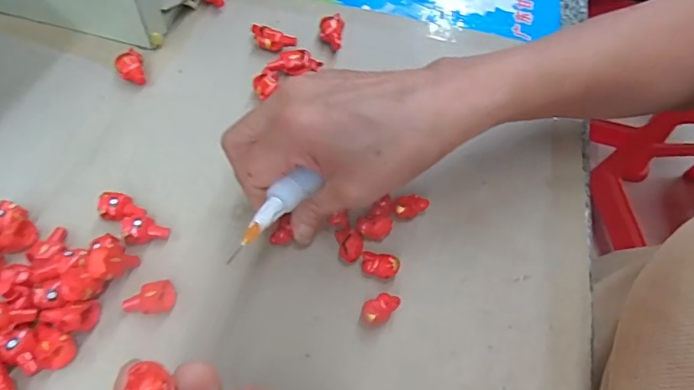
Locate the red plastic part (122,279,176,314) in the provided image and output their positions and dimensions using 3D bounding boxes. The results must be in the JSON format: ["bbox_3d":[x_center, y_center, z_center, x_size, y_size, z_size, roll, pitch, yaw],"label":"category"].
[{"bbox_3d":[-0.104,0.055,0.252,0.026,0.011,0.015,-14,61,-13],"label":"red plastic part"}]

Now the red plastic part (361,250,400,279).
[{"bbox_3d":[0.018,0.039,0.269,0.021,0.012,0.011,18,59,6],"label":"red plastic part"}]

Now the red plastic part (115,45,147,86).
[{"bbox_3d":[-0.155,-0.090,0.342,0.019,0.011,0.028,-12,60,-12],"label":"red plastic part"}]

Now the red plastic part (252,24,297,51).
[{"bbox_3d":[-0.057,-0.116,0.361,0.035,0.015,0.014,21,59,8],"label":"red plastic part"}]

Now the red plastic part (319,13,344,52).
[{"bbox_3d":[-0.012,-0.124,0.369,0.018,0.014,0.030,5,58,-2],"label":"red plastic part"}]

